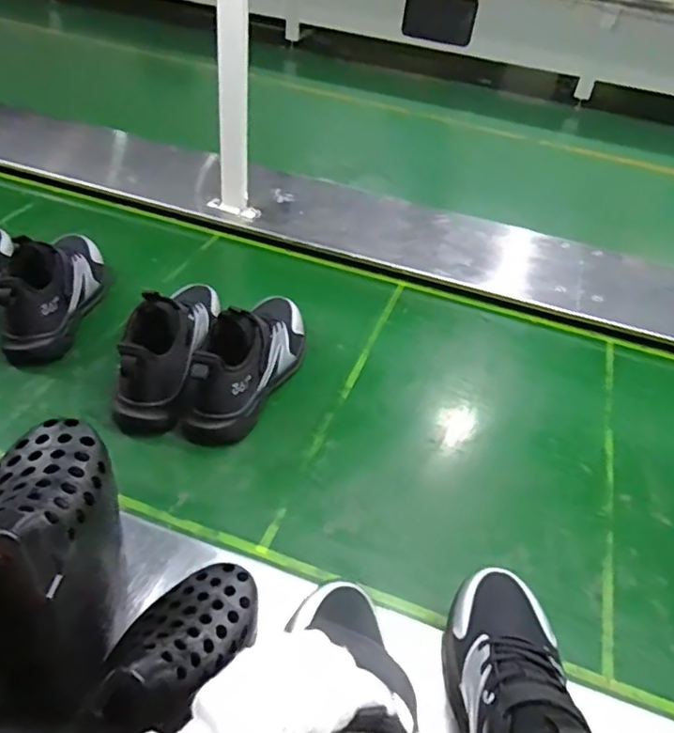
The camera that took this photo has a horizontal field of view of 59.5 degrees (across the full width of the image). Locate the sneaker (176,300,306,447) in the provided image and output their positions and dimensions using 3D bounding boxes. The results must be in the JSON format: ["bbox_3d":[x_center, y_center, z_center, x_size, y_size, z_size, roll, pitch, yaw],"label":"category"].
[{"bbox_3d":[-0.103,-0.022,0.719,0.081,0.119,0.249,20,43,13],"label":"sneaker"}]

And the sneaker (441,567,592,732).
[{"bbox_3d":[0.128,0.229,0.410,0.083,0.094,0.215,6,24,-2],"label":"sneaker"}]

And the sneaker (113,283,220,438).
[{"bbox_3d":[-0.204,-0.044,0.739,0.087,0.122,0.247,7,41,-1],"label":"sneaker"}]

